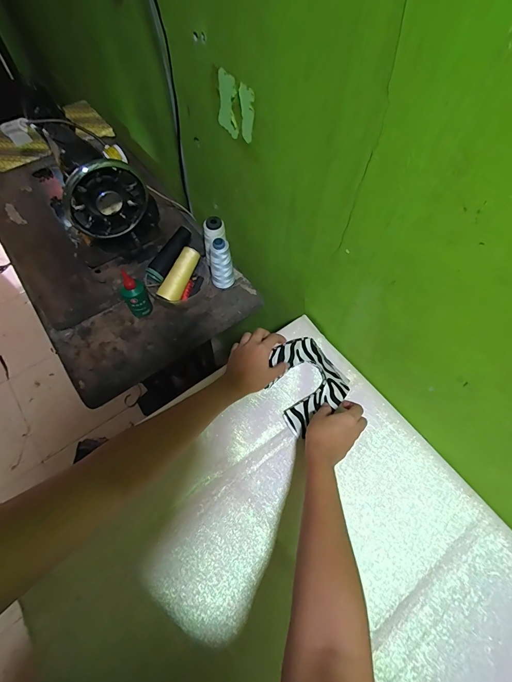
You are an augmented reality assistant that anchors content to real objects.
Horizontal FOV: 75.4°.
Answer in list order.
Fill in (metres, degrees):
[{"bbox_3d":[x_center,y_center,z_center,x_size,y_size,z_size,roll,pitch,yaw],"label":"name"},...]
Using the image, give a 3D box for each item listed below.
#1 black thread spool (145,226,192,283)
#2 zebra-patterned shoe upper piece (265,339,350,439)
[{"bbox_3d":[-0.163,-0.167,0.632,0.033,0.033,0.114,31,82,15],"label":"black thread spool"},{"bbox_3d":[0.080,0.070,0.575,0.133,0.016,0.138,-37,69,-14],"label":"zebra-patterned shoe upper piece"}]

